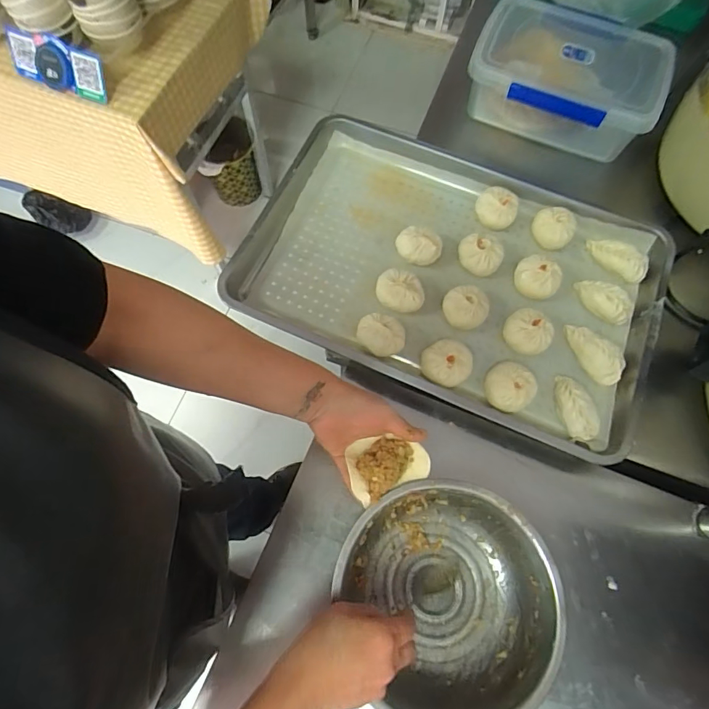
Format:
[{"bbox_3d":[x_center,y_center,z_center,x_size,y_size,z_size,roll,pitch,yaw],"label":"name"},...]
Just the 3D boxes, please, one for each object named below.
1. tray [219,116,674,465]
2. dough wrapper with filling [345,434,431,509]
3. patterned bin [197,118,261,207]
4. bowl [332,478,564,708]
[{"bbox_3d":[0.143,-0.128,0.676,0.599,0.051,0.395,23,70,7],"label":"tray"},{"bbox_3d":[0.039,0.122,0.503,0.089,0.029,0.062,-24,71,-11],"label":"dough wrapper with filling"},{"bbox_3d":[-0.440,-0.675,1.628,0.184,0.262,0.207,-10,70,-4],"label":"patterned bin"},{"bbox_3d":[0.100,0.266,0.500,0.218,0.086,0.226,1,68,-2],"label":"bowl"}]

